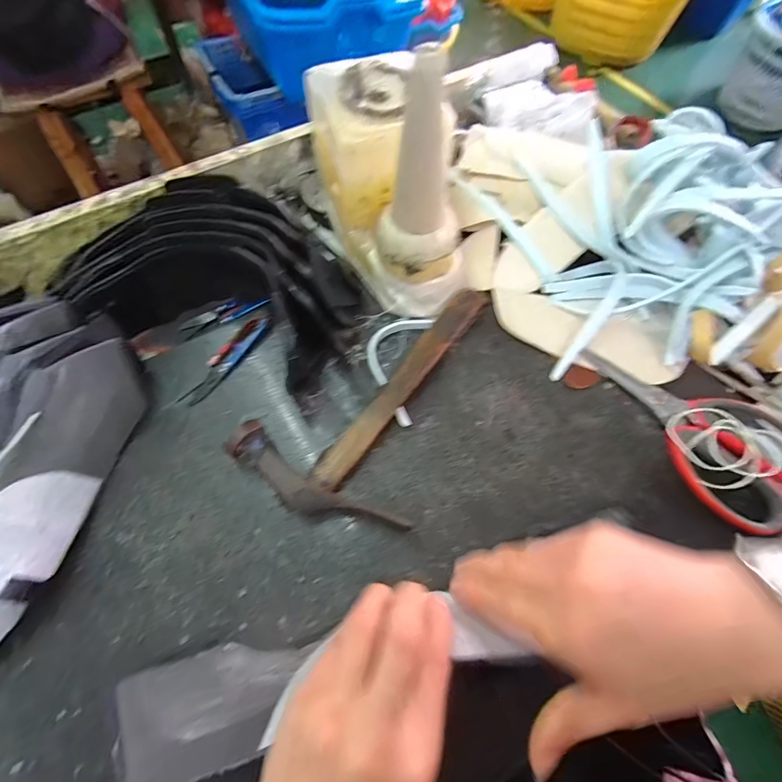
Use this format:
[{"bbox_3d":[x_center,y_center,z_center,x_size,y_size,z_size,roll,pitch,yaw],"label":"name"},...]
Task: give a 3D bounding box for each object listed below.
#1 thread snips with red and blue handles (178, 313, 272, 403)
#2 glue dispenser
[{"bbox_3d":[-0.147,-0.029,0.349,0.022,0.012,0.100,32,68,13],"label":"thread snips with red and blue handles"},{"bbox_3d":[-0.002,-0.187,0.319,0.083,0.174,0.192,-25,68,-12],"label":"glue dispenser"}]

